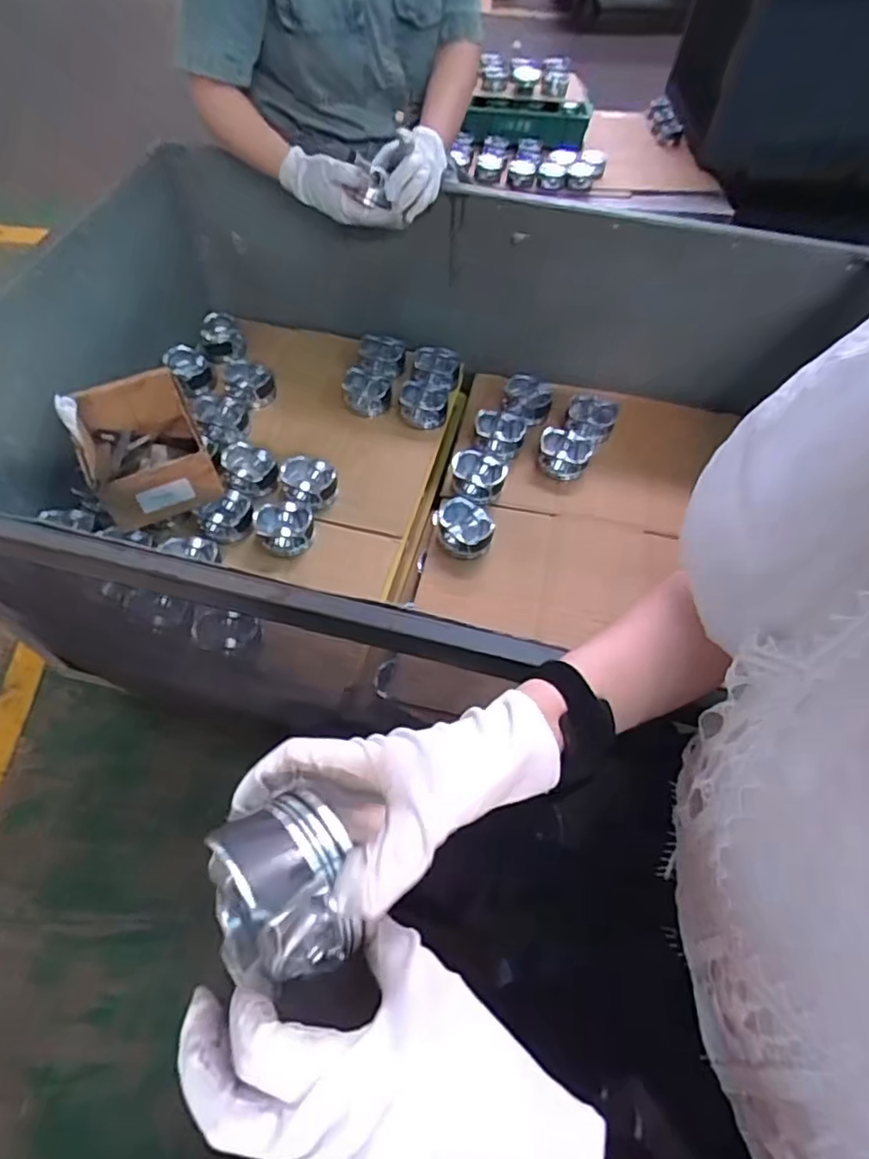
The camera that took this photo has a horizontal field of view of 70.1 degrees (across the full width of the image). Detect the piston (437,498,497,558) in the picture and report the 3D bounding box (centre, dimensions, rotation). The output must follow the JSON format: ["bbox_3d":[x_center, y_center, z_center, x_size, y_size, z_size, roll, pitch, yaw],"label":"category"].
[{"bbox_3d":[0.048,-0.082,0.936,0.084,0.046,0.089,1,56,-2],"label":"piston"}]

